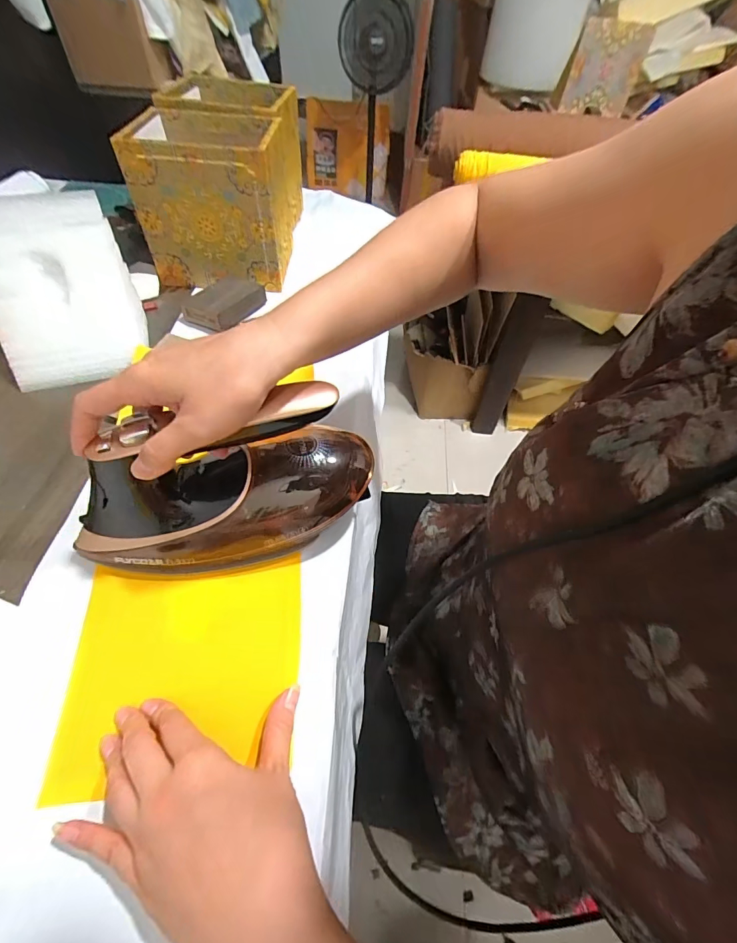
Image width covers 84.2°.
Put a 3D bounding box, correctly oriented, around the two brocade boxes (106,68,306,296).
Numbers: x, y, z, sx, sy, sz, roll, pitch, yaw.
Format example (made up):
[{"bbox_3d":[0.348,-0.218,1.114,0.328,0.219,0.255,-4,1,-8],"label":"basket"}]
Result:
[{"bbox_3d":[-0.216,-0.455,0.640,0.184,0.183,0.301,3,53,-3],"label":"two brocade boxes"}]

